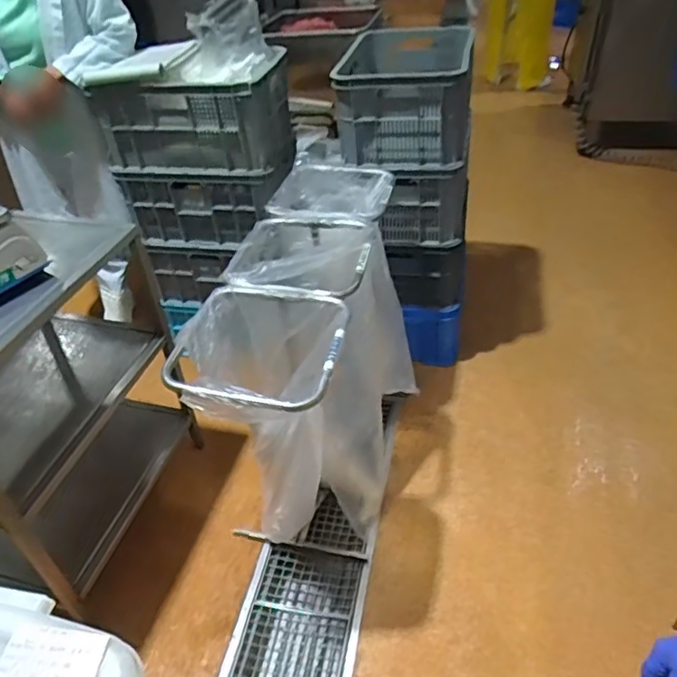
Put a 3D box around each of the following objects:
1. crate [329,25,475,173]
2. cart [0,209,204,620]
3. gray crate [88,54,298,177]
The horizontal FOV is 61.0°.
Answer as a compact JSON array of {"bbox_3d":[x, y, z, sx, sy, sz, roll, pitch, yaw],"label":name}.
[{"bbox_3d":[0.201,-0.774,1.784,0.385,0.249,0.633,2,41,7],"label":"crate"},{"bbox_3d":[-0.716,0.173,1.394,0.428,0.710,0.657,12,43,18],"label":"cart"},{"bbox_3d":[-0.416,-0.670,1.741,0.539,0.250,0.327,6,41,11],"label":"gray crate"}]

